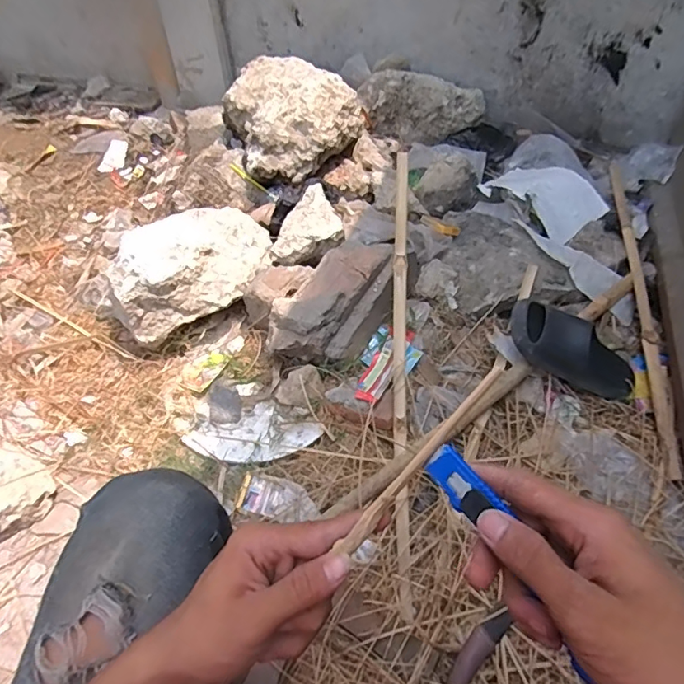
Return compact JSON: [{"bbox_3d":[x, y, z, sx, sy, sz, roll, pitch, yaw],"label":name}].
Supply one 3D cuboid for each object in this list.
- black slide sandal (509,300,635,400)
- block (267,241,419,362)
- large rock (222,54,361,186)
[{"bbox_3d":[0.453,0.009,0.986,0.279,0.100,0.133,27,48,-18],"label":"black slide sandal"},{"bbox_3d":[0.004,-0.093,1.067,0.164,0.126,0.340,27,56,22],"label":"block"},{"bbox_3d":[-0.135,-0.609,1.363,0.318,0.192,0.380,-18,52,-13],"label":"large rock"}]

